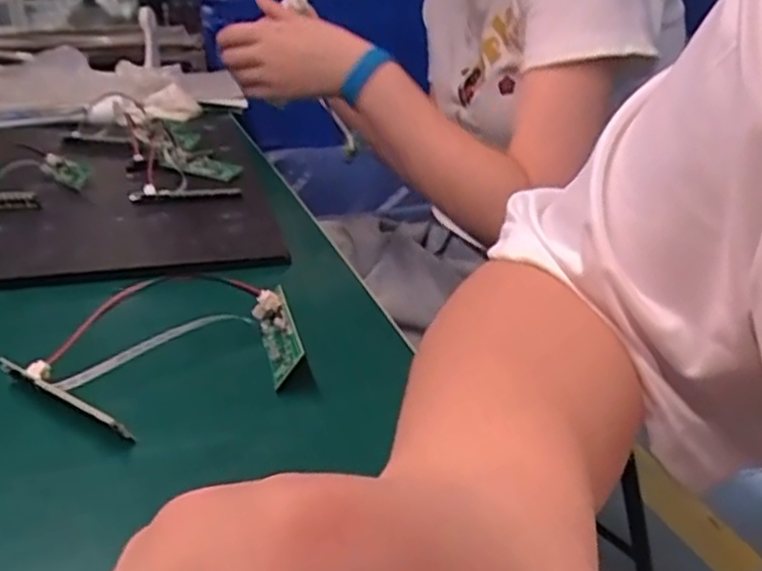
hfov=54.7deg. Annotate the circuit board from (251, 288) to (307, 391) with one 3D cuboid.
[{"bbox_3d":[-0.052,0.024,0.365,0.008,0.024,0.073,35,12,-29],"label":"circuit board"}]

